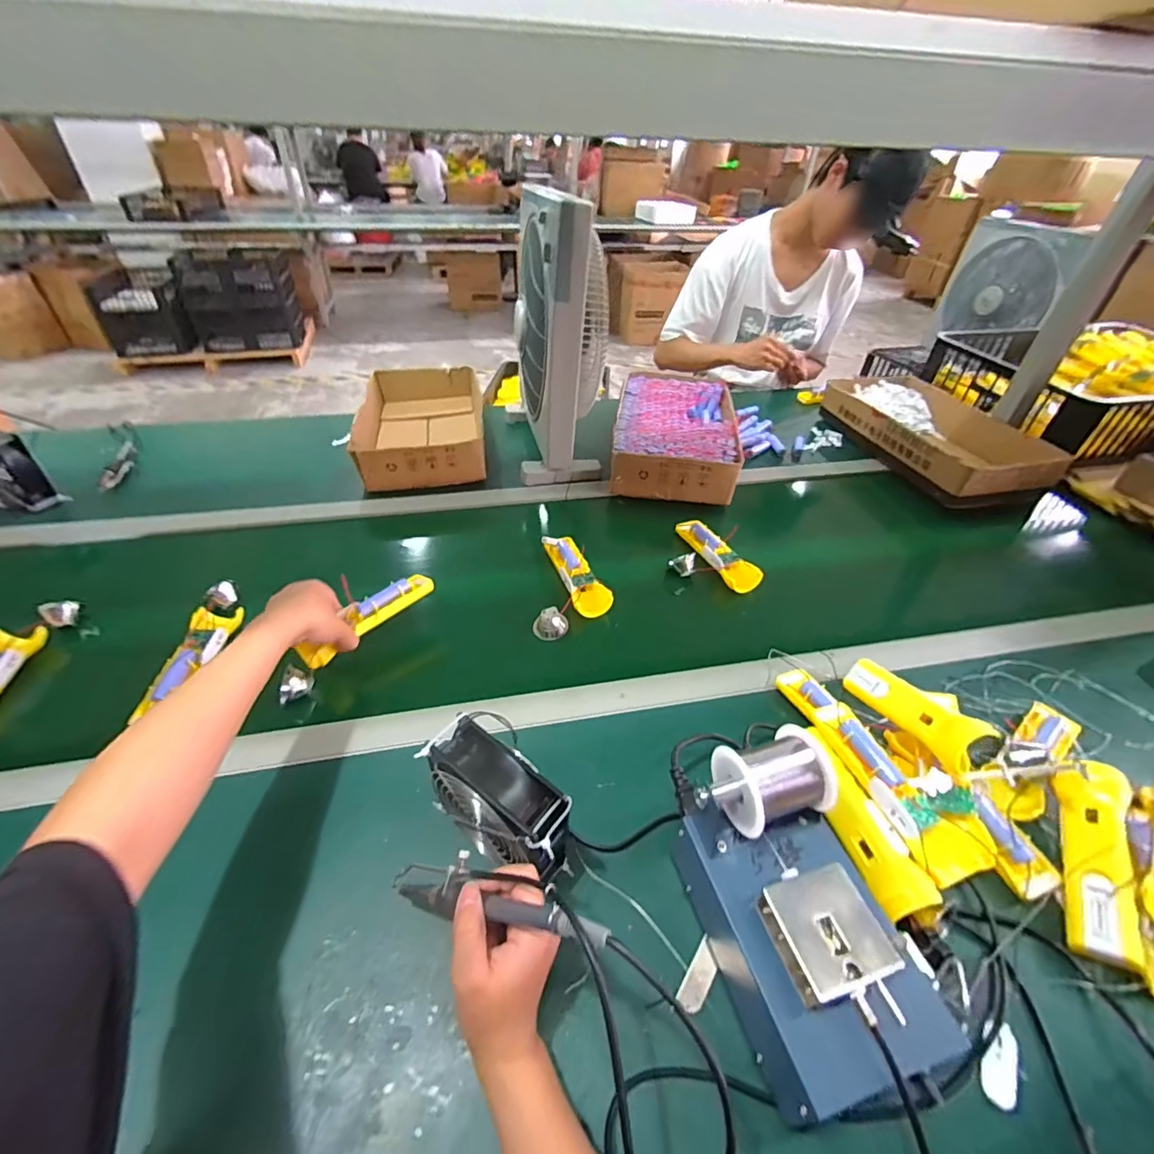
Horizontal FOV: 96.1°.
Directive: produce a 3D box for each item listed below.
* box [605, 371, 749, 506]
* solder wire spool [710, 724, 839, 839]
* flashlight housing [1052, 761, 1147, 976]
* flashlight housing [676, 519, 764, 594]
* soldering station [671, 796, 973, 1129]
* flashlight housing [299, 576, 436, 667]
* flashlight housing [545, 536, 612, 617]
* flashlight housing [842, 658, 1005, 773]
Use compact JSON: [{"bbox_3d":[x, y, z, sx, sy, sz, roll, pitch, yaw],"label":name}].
[{"bbox_3d":[0.194,-0.290,1.036,0.221,0.081,0.409,7,42,5],"label":"box"},{"bbox_3d":[0.146,0.162,0.407,0.095,0.058,0.066,-9,43,-13],"label":"solder wire spool"},{"bbox_3d":[0.449,0.236,0.447,0.047,0.039,0.175,24,46,22],"label":"flashlight housing"},{"bbox_3d":[0.209,-0.040,0.788,0.053,0.025,0.167,-19,46,-23],"label":"flashlight housing"},{"bbox_3d":[0.165,0.262,0.384,0.120,0.096,0.188,-10,43,-14],"label":"soldering station"},{"bbox_3d":[-0.245,0.045,0.613,0.034,0.025,0.167,30,54,28],"label":"flashlight housing"},{"bbox_3d":[-0.001,-0.009,0.748,0.054,0.025,0.162,-12,43,-16],"label":"flashlight housing"},{"bbox_3d":[0.339,0.138,0.530,0.036,0.052,0.163,-4,15,-8],"label":"flashlight housing"}]

